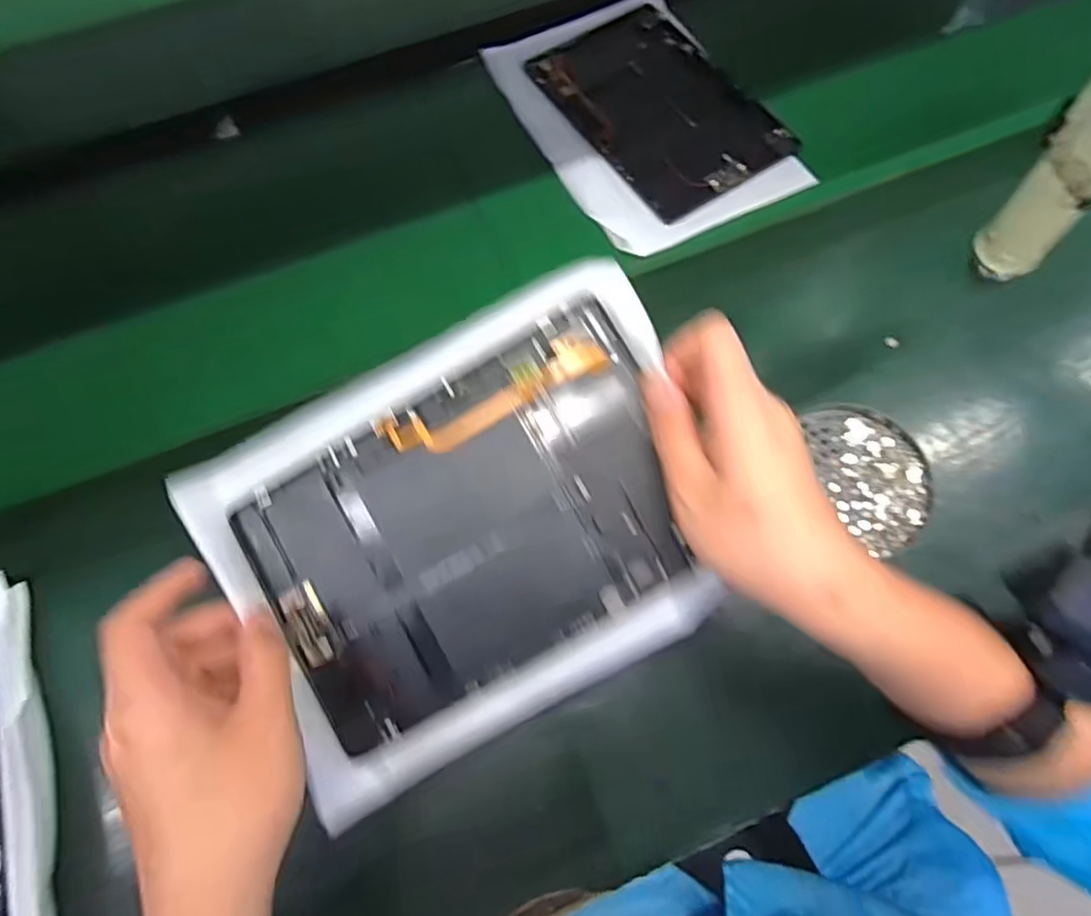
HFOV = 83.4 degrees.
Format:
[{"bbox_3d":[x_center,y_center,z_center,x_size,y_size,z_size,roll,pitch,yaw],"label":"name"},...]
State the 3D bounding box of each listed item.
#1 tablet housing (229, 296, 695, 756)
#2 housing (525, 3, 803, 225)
[{"bbox_3d":[-0.041,0.037,0.332,0.231,0.007,0.153,-30,84,4],"label":"tablet housing"},{"bbox_3d":[0.106,-0.335,0.582,0.152,0.010,0.232,-32,72,-9],"label":"housing"}]

